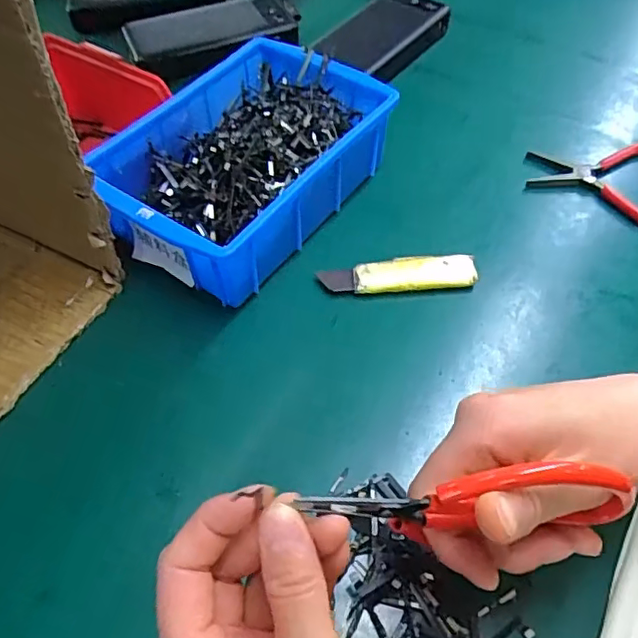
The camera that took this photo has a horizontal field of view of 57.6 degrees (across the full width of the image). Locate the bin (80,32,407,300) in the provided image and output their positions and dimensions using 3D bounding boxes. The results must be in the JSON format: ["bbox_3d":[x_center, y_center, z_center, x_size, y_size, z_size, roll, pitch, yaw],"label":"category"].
[{"bbox_3d":[-0.054,-0.112,0.419,0.142,0.063,0.204,30,59,19],"label":"bin"}]

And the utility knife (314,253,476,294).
[{"bbox_3d":[0.055,-0.030,0.397,0.104,0.010,0.024,-4,55,-3],"label":"utility knife"}]

